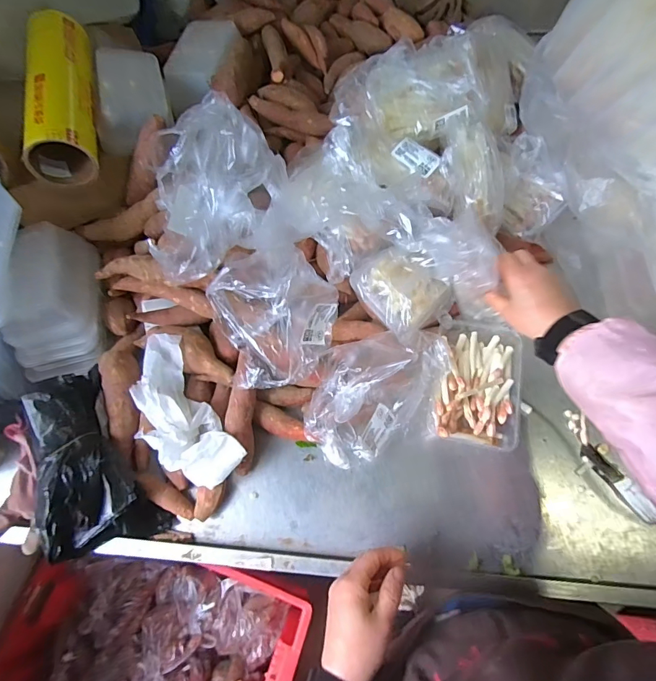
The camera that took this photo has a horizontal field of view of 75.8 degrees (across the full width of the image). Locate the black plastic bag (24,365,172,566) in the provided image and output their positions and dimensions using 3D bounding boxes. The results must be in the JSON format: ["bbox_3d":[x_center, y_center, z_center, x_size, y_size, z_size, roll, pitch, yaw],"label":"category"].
[{"bbox_3d":[-0.303,0.153,0.527,0.124,0.059,0.232,-24,81,-7],"label":"black plastic bag"}]

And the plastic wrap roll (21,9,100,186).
[{"bbox_3d":[-0.381,-0.353,0.609,0.080,0.094,0.253,-11,68,-1],"label":"plastic wrap roll"}]

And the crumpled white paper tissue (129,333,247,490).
[{"bbox_3d":[-0.195,0.090,0.544,0.095,0.056,0.209,-31,70,-10],"label":"crumpled white paper tissue"}]

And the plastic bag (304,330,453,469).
[{"bbox_3d":[0.066,0.063,0.522,0.192,0.092,0.129,-18,68,-4],"label":"plastic bag"}]

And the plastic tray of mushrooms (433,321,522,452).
[{"bbox_3d":[0.198,0.055,0.566,0.111,0.030,0.168,7,68,6],"label":"plastic tray of mushrooms"}]

